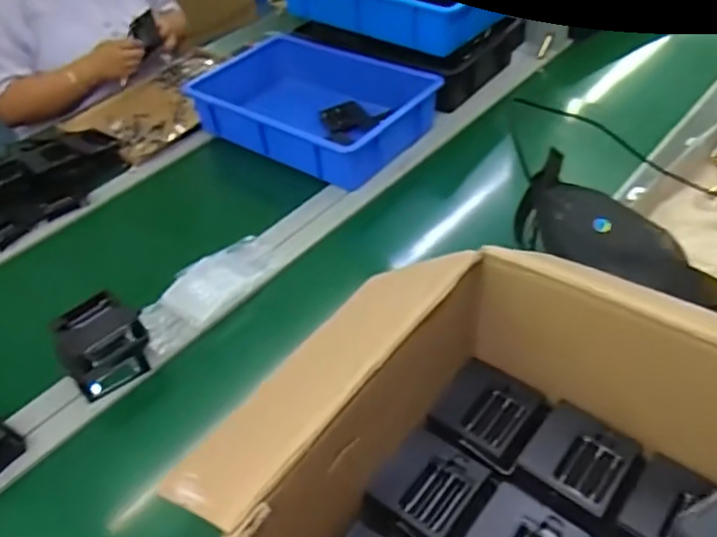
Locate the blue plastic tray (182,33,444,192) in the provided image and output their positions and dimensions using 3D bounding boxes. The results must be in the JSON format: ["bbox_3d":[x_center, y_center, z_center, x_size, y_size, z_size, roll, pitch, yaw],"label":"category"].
[{"bbox_3d":[-0.103,-0.301,1.142,0.442,0.081,0.246,25,52,29],"label":"blue plastic tray"}]

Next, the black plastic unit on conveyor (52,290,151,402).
[{"bbox_3d":[-0.321,0.096,0.783,0.101,0.077,0.084,-33,50,-25],"label":"black plastic unit on conveyor"}]

